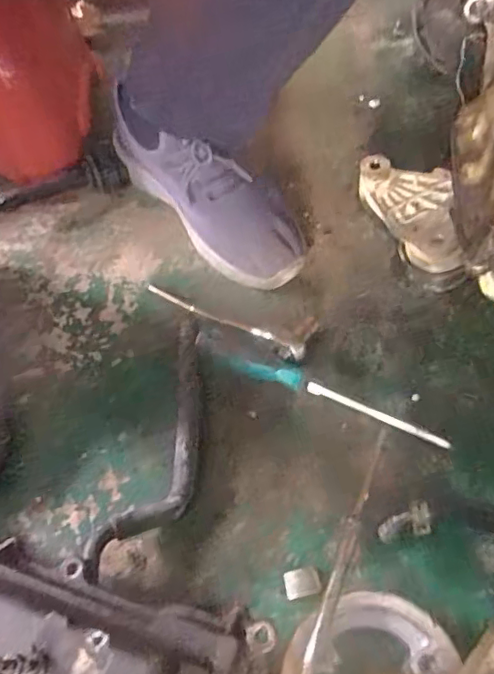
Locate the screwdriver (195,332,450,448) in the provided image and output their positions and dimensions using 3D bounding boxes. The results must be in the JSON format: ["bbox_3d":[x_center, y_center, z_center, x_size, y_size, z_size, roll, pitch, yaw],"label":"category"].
[{"bbox_3d":[0.058,0.045,0.494,0.230,0.025,0.021,20,62,14],"label":"screwdriver"}]

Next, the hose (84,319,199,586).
[{"bbox_3d":[-0.064,0.086,0.475,0.058,0.026,0.232,11,60,9],"label":"hose"}]

